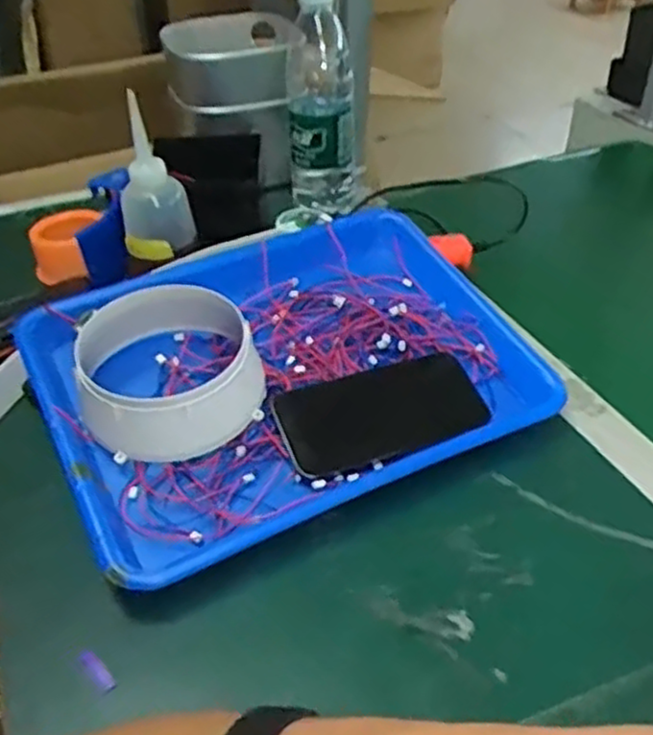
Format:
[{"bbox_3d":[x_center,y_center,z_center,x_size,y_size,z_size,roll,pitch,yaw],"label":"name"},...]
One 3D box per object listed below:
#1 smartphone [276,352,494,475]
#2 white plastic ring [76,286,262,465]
[{"bbox_3d":[0.040,0.029,0.533,0.145,0.012,0.077,-16,41,-19],"label":"smartphone"},{"bbox_3d":[-0.112,-0.002,0.538,0.125,0.068,0.152,-13,40,-15],"label":"white plastic ring"}]

